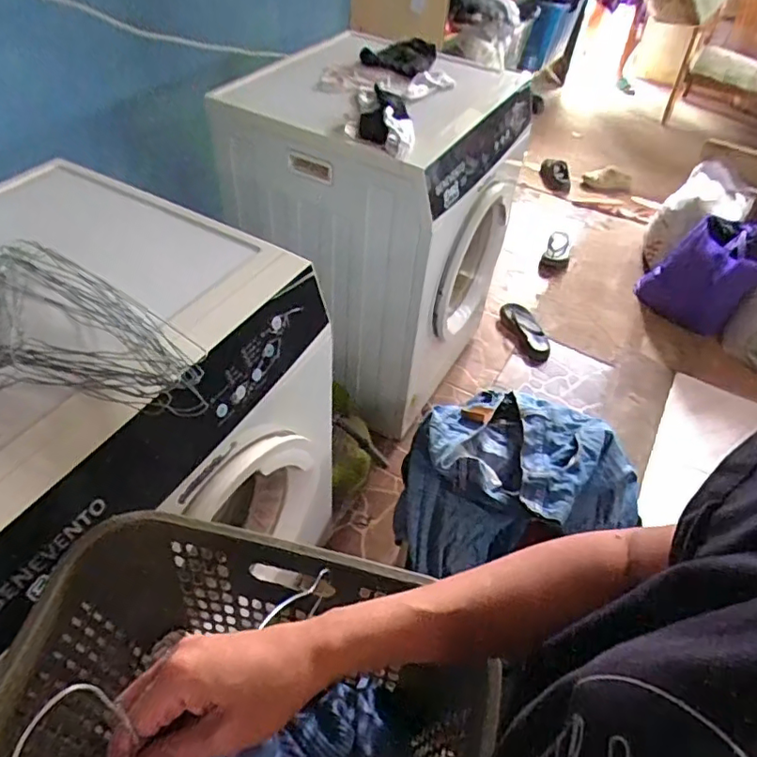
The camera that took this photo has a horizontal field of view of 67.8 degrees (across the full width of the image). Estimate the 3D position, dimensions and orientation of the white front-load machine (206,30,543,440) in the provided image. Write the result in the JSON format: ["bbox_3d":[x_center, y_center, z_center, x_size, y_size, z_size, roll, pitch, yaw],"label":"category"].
[{"bbox_3d":[0.022,-0.415,1.603,0.625,0.783,0.662,32,53,24],"label":"white front-load machine"}]

